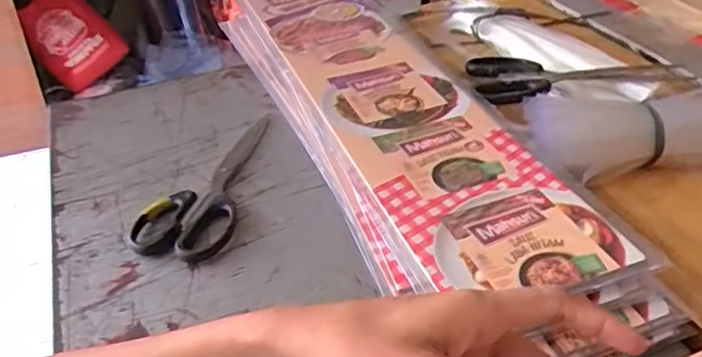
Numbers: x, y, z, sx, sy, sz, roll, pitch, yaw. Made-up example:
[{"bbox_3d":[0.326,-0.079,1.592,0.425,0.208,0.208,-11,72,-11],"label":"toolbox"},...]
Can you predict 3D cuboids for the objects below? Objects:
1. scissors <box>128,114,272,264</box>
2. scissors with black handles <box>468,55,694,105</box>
[{"bbox_3d":[-0.122,0.003,0.532,0.077,0.011,0.198,1,37,5],"label":"scissors"},{"bbox_3d":[0.206,-0.096,0.594,0.178,0.024,0.087,-2,36,1],"label":"scissors with black handles"}]

